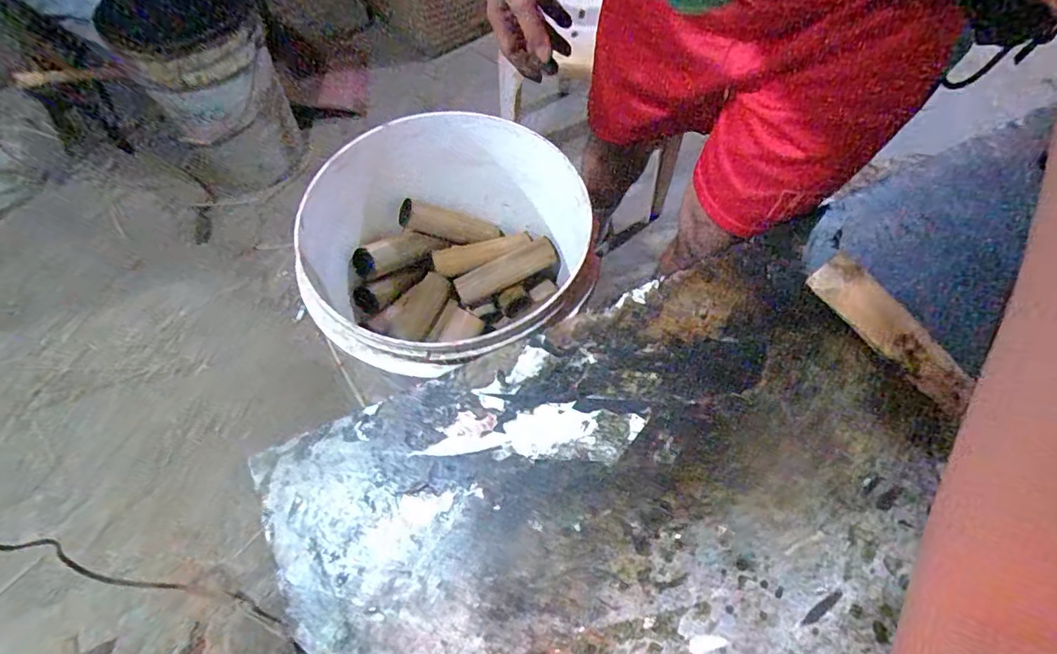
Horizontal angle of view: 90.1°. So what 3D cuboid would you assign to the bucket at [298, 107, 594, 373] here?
[{"bbox_3d":[-0.111,-0.090,0.802,0.354,0.280,0.384,8,68,3],"label":"bucket"}]

